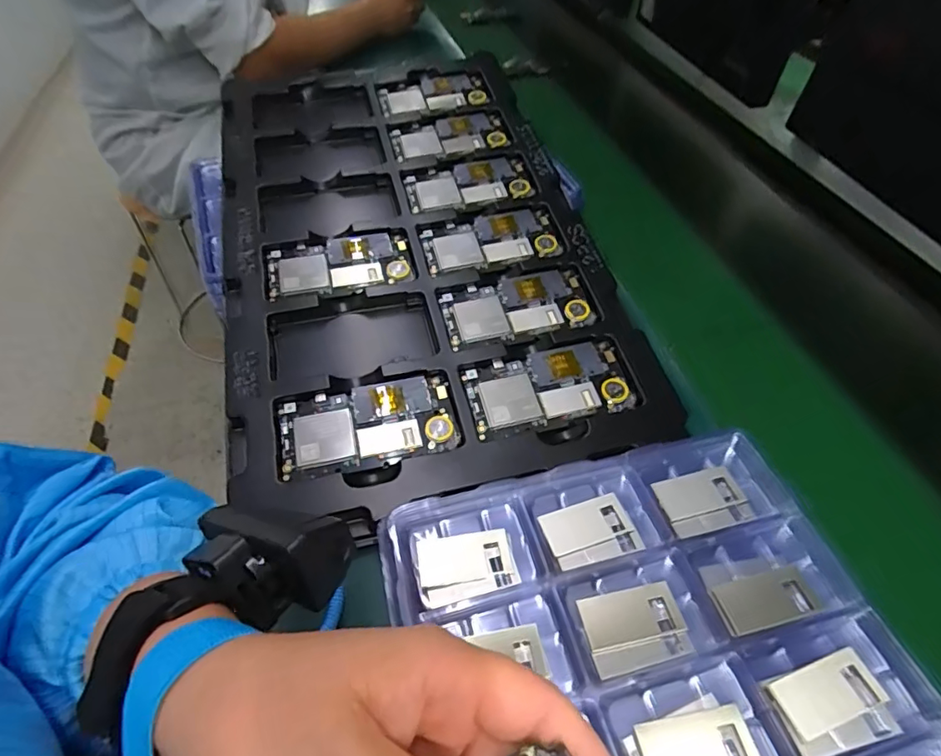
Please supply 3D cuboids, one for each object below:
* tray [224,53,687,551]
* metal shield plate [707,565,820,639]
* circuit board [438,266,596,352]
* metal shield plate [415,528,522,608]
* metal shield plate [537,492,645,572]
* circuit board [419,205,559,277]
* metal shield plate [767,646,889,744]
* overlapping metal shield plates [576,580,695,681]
[{"bbox_3d":[-0.055,-0.119,0.490,0.324,0.027,0.521,-13,62,-11],"label":"tray"},{"bbox_3d":[0.134,0.101,0.242,0.045,0.004,0.023,-12,46,-7],"label":"metal shield plate"},{"bbox_3d":[0.040,-0.061,0.460,0.126,0.004,0.063,-12,62,-9],"label":"circuit board"},{"bbox_3d":[-0.002,0.090,0.255,0.045,0.004,0.029,-12,60,-5],"label":"metal shield plate"},{"bbox_3d":[0.060,0.076,0.265,0.044,0.005,0.030,-11,50,-12],"label":"metal shield plate"},{"bbox_3d":[0.019,-0.130,0.502,0.124,0.006,0.064,-13,64,-9],"label":"circuit board"},{"bbox_3d":[0.147,0.129,0.219,0.043,0.006,0.021,-14,51,-14],"label":"metal shield plate"},{"bbox_3d":[0.073,0.111,0.237,0.044,0.007,0.032,-10,50,-10],"label":"overlapping metal shield plates"}]

